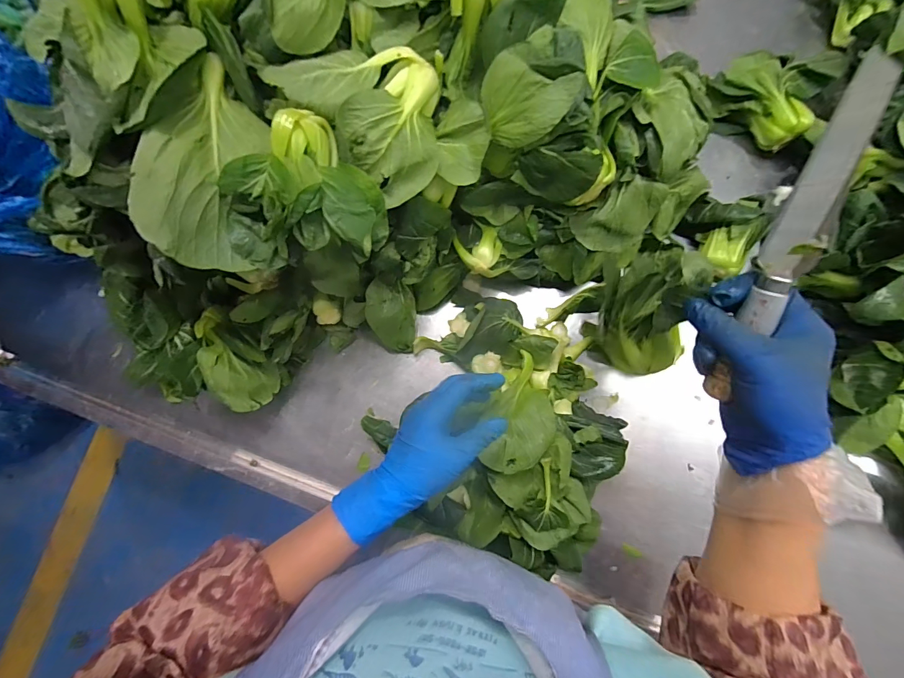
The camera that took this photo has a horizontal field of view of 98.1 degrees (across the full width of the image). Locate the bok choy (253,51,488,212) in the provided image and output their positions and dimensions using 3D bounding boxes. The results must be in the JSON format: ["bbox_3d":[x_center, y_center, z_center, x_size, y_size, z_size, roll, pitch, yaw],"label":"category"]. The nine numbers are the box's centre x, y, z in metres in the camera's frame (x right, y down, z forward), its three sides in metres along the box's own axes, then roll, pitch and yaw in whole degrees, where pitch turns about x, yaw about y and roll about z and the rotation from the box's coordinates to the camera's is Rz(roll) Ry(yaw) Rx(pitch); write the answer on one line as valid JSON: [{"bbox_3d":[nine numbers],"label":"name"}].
[{"bbox_3d":[-0.054,-0.200,0.351,0.119,0.063,0.158,-45,81,-2],"label":"bok choy"}]

